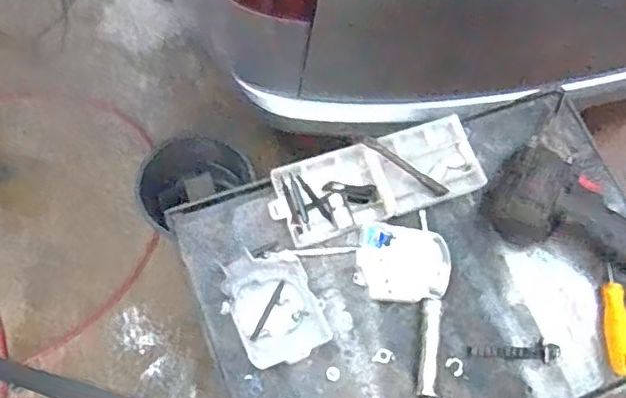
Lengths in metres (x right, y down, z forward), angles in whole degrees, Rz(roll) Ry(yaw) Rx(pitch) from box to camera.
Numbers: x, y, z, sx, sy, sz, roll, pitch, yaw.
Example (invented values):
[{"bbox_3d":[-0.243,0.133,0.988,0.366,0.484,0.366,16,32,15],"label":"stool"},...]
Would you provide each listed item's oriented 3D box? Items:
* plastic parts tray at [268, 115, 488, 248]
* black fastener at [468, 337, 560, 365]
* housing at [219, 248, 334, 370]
[{"bbox_3d":[0.068,-0.021,0.631,0.225,0.023,0.090,-16,71,-12],"label":"plastic parts tray"},{"bbox_3d":[0.198,0.149,0.581,0.089,0.017,0.022,-1,64,-4],"label":"black fastener"},{"bbox_3d":[-0.040,0.103,0.578,0.084,0.029,0.108,-30,75,-16],"label":"housing"}]

